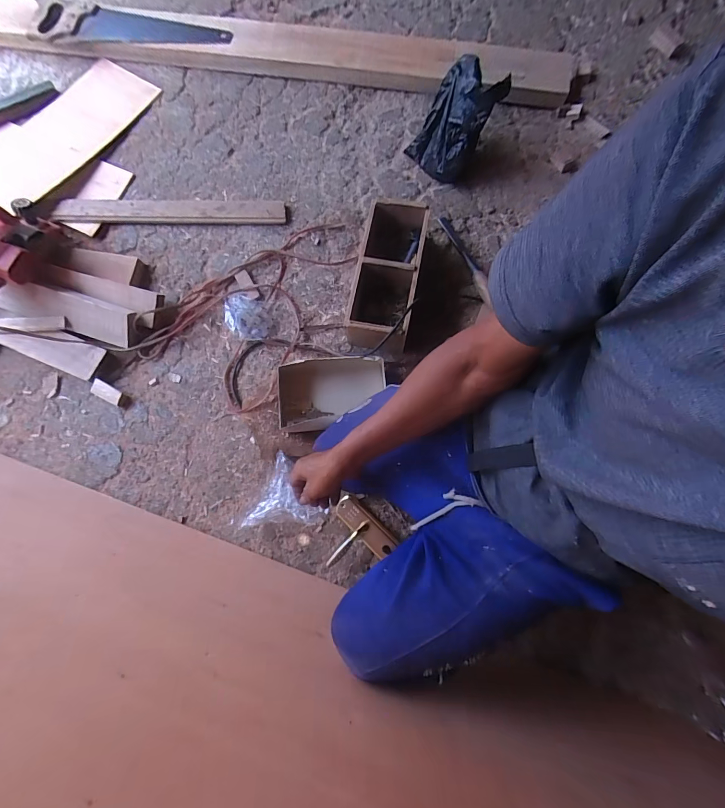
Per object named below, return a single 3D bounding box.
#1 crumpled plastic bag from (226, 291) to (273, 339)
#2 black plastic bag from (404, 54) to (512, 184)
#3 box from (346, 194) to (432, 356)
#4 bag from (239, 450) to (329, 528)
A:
[{"bbox_3d":[-0.258,-0.193,0.850,0.109,0.042,0.100,5,78,3],"label":"crumpled plastic bag"},{"bbox_3d":[0.206,-0.635,0.862,0.145,0.180,0.153,40,82,9],"label":"black plastic bag"},{"bbox_3d":[0.053,-0.267,0.820,0.124,0.109,0.296,11,78,4],"label":"box"},{"bbox_3d":[-0.150,0.159,0.734,0.158,0.058,0.132,-4,78,1],"label":"bag"}]

